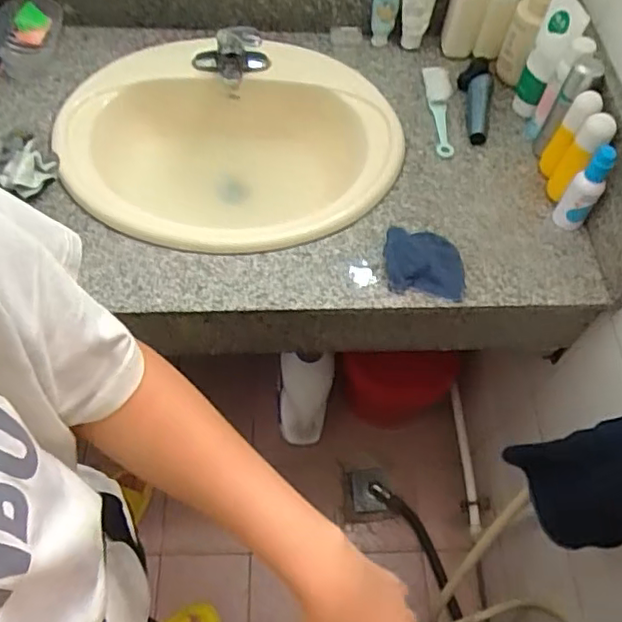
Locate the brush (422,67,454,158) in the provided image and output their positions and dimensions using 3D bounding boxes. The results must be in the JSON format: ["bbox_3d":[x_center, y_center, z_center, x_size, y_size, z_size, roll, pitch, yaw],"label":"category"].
[{"bbox_3d":[0.215,-0.342,1.036,0.047,0.029,0.215,4,56,-1],"label":"brush"}]

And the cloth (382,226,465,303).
[{"bbox_3d":[0.157,-0.073,0.861,0.104,0.024,0.112,4,60,-2],"label":"cloth"}]

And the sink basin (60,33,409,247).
[{"bbox_3d":[-0.127,-0.251,1.015,0.525,0.213,0.452,-9,62,-10],"label":"sink basin"}]

